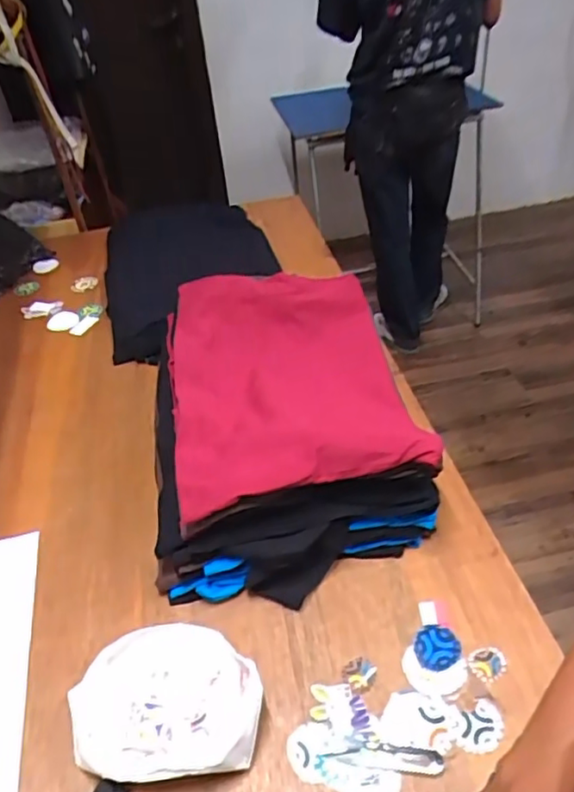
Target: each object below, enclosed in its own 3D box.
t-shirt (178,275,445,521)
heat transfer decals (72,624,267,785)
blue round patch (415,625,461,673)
[{"bbox_3d":[0.002,-0.038,0.908,0.336,0.054,0.486,-4,38,-9],"label":"t-shirt"},{"bbox_3d":[-0.129,0.335,0.669,0.196,0.046,0.155,-6,41,-2],"label":"heat transfer decals"},{"bbox_3d":[0.175,0.291,0.713,0.051,0.006,0.058,22,48,27],"label":"blue round patch"}]

